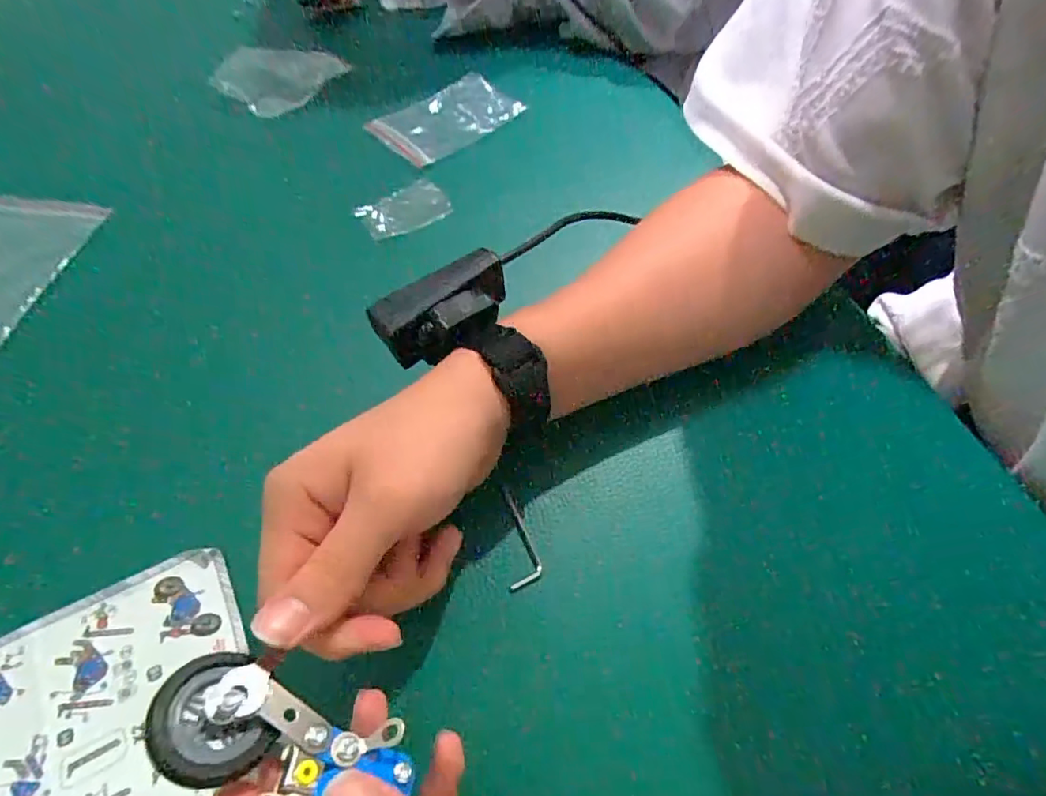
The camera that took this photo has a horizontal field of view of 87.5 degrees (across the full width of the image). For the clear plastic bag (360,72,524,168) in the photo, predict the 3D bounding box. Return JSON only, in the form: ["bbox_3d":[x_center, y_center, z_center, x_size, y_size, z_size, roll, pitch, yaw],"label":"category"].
[{"bbox_3d":[-0.065,-0.232,0.452,0.114,0.015,0.065,-33,63,-16],"label":"clear plastic bag"}]

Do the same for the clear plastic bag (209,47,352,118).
[{"bbox_3d":[-0.197,-0.267,0.456,0.111,0.034,0.075,-23,60,-11],"label":"clear plastic bag"}]

